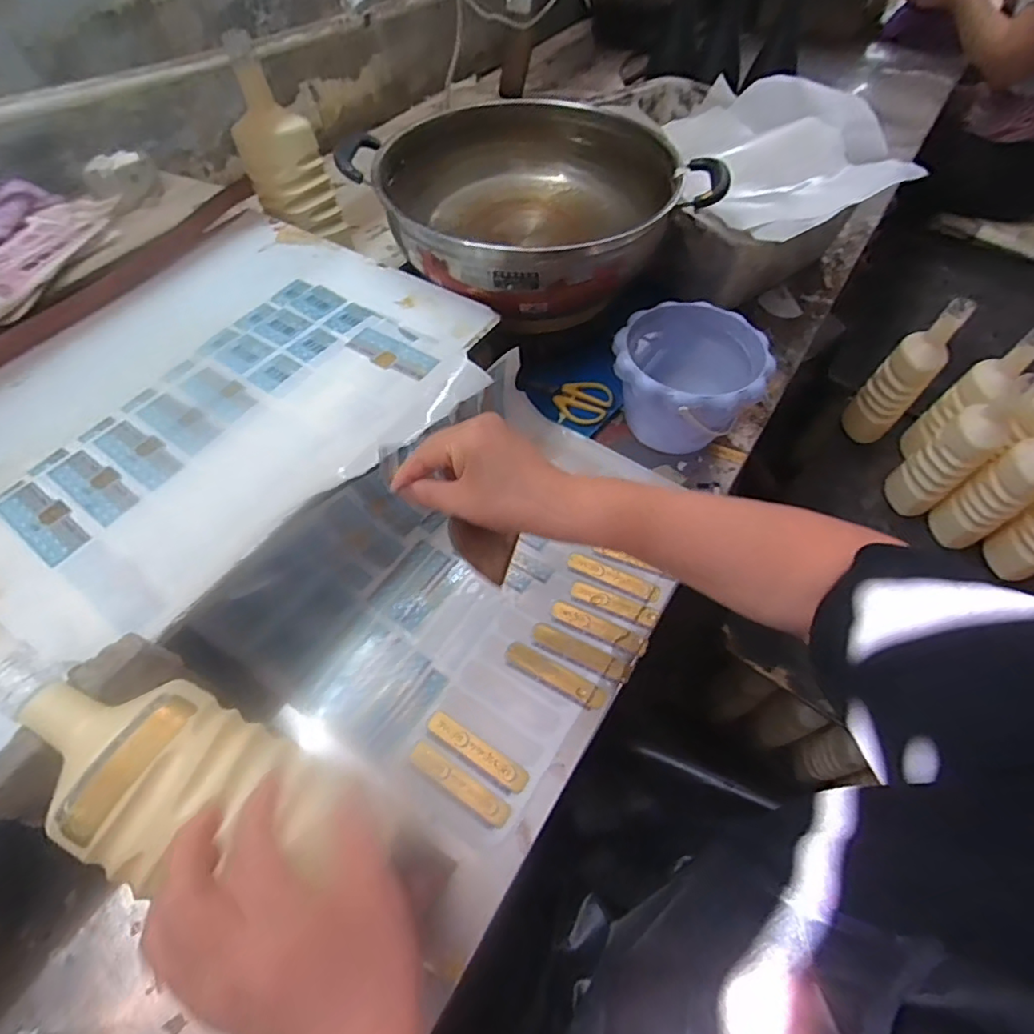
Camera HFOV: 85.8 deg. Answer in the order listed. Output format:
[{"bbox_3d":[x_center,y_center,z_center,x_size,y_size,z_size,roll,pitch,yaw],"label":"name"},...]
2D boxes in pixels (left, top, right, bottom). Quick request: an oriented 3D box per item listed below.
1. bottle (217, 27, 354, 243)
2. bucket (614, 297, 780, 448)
[{"bbox_3d":[-0.284,-0.434,0.667,0.084,0.219,0.069,18,56,36],"label":"bottle"},{"bbox_3d":[0.181,-0.143,0.616,0.149,0.118,0.148,2,58,-2],"label":"bucket"}]

